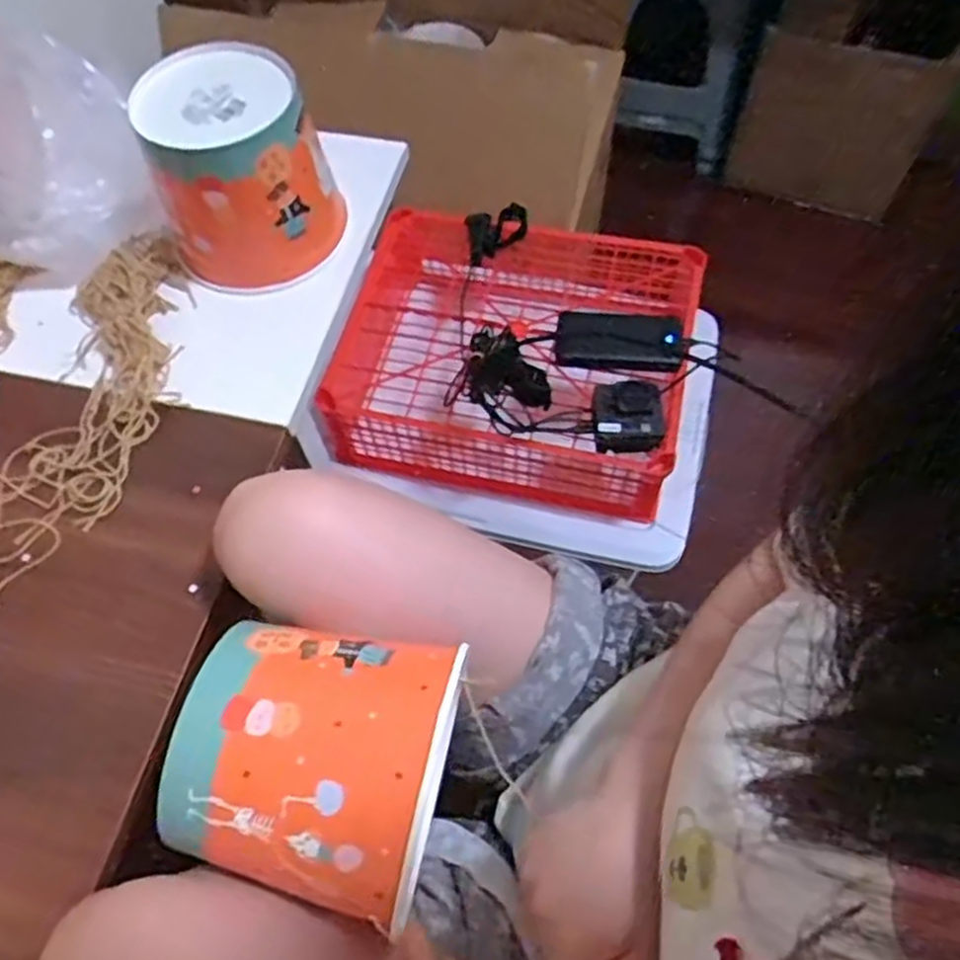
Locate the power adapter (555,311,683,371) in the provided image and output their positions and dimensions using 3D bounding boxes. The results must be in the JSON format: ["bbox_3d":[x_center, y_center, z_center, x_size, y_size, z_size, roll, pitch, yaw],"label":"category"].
[{"bbox_3d":[0.180,-0.181,0.962,0.162,0.039,0.078,1,62,2],"label":"power adapter"}]

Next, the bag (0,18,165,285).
[{"bbox_3d":[-0.372,-0.275,0.622,0.166,0.166,0.134,-39,68,-18],"label":"bag"}]

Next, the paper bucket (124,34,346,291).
[{"bbox_3d":[-0.205,-0.263,0.630,0.144,0.138,0.131,-27,64,-12],"label":"paper bucket"}]

